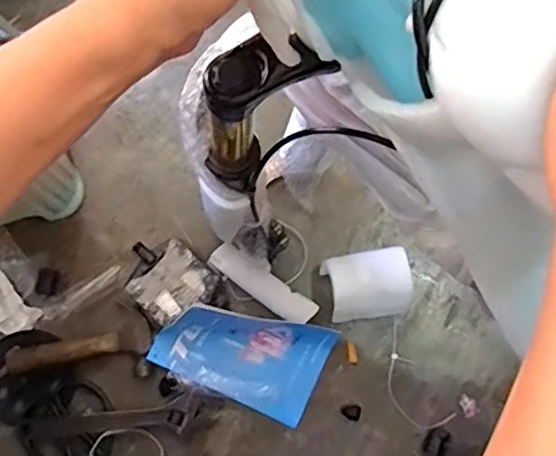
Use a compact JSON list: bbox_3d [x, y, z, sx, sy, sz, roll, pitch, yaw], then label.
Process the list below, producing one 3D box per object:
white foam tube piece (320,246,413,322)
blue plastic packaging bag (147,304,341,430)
[{"bbox_3d":[0.116,0.074,0.808,0.106,0.060,0.085,-11,80,-3],"label":"white foam tube piece"},{"bbox_3d":[-0.043,0.152,0.793,0.207,0.046,0.128,24,80,3],"label":"blue plastic packaging bag"}]

